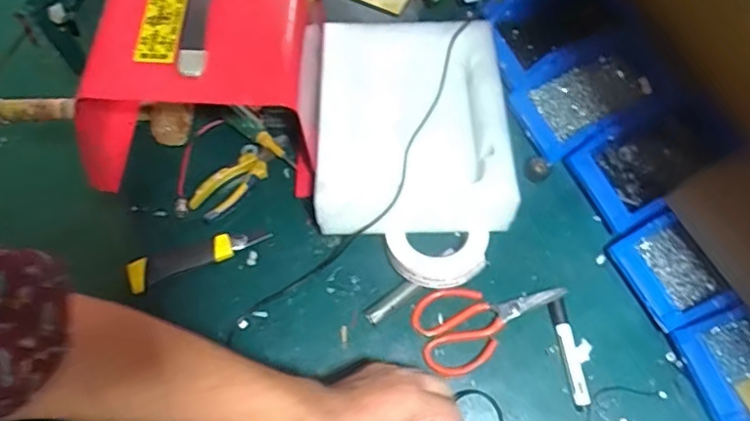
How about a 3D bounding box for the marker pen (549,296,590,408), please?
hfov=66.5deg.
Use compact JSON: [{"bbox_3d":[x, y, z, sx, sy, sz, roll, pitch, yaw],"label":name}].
[{"bbox_3d":[0.225,0.164,0.660,0.020,0.015,0.122,-9,67,-4],"label":"marker pen"}]

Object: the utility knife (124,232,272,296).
[{"bbox_3d":[-0.219,0.054,0.708,0.168,0.022,0.040,-24,69,-10],"label":"utility knife"}]

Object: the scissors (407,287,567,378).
[{"bbox_3d":[0.134,0.123,0.670,0.173,0.020,0.094,-19,68,-8],"label":"scissors"}]

